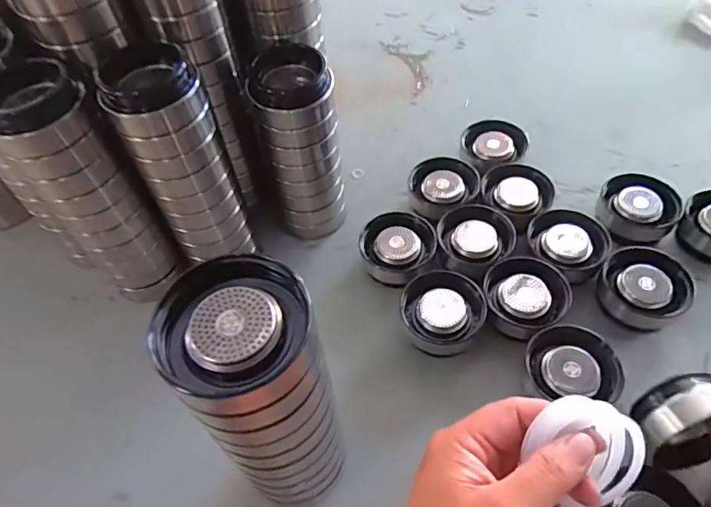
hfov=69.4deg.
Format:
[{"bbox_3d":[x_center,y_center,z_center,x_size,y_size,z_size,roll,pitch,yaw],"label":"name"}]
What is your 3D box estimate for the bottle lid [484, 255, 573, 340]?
[{"bbox_3d":[0.137,0.036,0.423,0.062,0.030,0.061,-3,53,3],"label":"bottle lid"}]

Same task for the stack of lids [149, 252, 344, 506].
[{"bbox_3d":[-0.046,0.084,0.290,0.068,0.188,0.068,-37,59,-21],"label":"stack of lids"}]

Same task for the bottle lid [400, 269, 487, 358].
[{"bbox_3d":[0.071,0.045,0.416,0.064,0.028,0.059,0,53,5],"label":"bottle lid"}]

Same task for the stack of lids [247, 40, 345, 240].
[{"bbox_3d":[-0.043,-0.096,0.458,0.064,0.168,0.073,18,57,18],"label":"stack of lids"}]

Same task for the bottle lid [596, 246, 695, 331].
[{"bbox_3d":[0.235,0.029,0.420,0.064,0.032,0.058,35,63,27],"label":"bottle lid"}]

